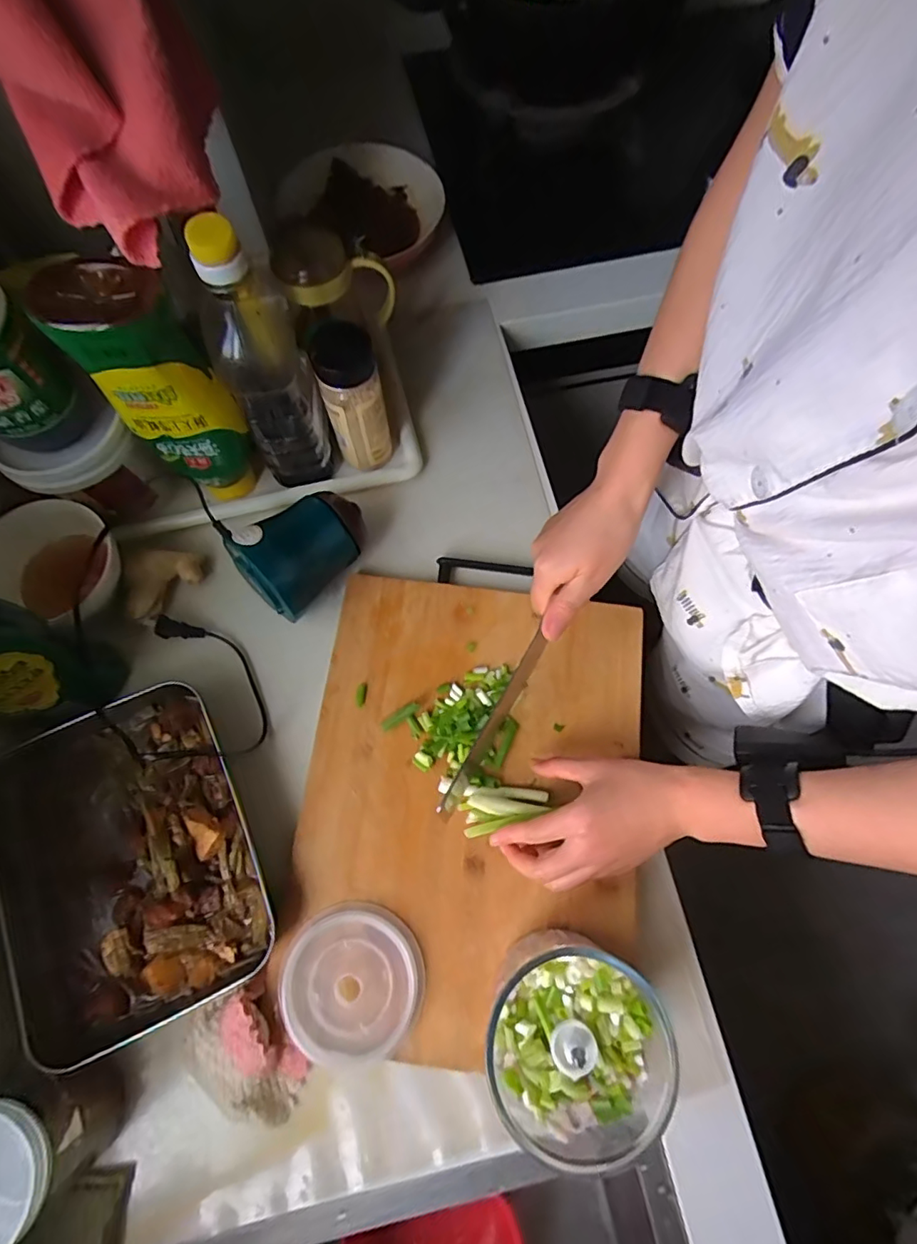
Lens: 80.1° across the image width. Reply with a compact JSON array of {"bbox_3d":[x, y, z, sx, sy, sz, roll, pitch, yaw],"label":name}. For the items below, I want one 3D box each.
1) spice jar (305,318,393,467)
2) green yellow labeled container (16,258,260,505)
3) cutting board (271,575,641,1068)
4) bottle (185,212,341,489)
[{"bbox_3d":[-0.102,-0.214,0.541,0.055,0.163,0.049,-15,72,-5],"label":"spice jar"},{"bbox_3d":[-0.252,-0.194,0.478,0.079,0.219,0.079,0,72,0],"label":"green yellow labeled container"},{"bbox_3d":[0.010,0.148,0.480,0.291,0.023,0.379,7,72,2],"label":"cutting board"},{"bbox_3d":[-0.173,-0.231,0.488,0.075,0.236,0.094,-22,73,-7],"label":"bottle"}]

